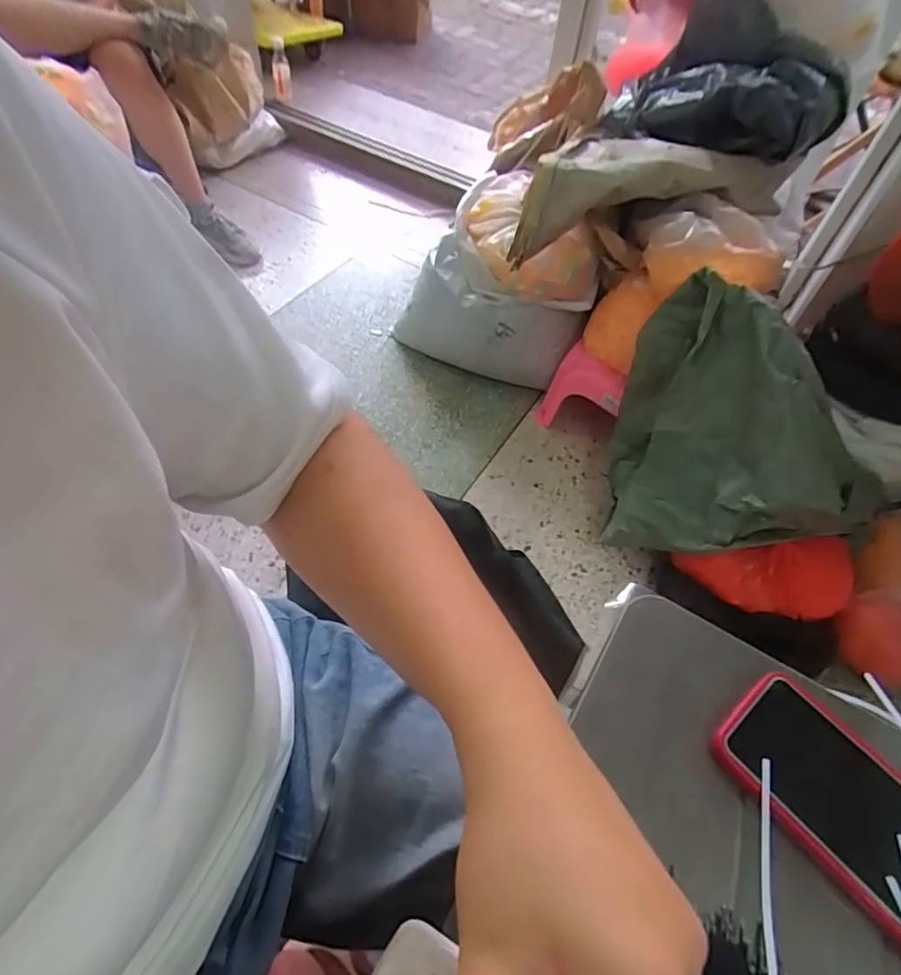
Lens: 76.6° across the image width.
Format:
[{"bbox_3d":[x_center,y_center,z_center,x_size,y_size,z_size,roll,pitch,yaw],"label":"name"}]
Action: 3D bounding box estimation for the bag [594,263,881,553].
[{"bbox_3d":[0.559,-0.098,1.106,0.426,0.404,0.372,14,54,5],"label":"bag"}]

